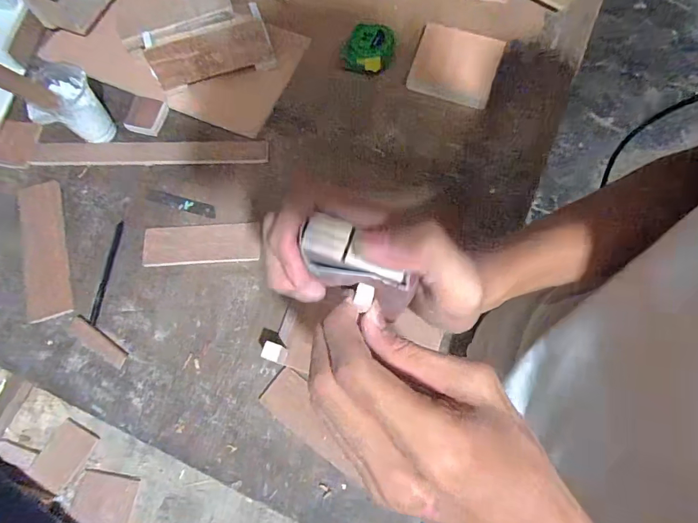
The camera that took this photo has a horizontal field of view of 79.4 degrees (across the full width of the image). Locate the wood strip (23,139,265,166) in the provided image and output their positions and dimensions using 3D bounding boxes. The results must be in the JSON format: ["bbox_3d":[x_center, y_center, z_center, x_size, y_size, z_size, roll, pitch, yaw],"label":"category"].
[{"bbox_3d":[-0.275,-0.151,0.577,0.325,0.004,0.034,0,72,1],"label":"wood strip"}]

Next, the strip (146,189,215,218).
[{"bbox_3d":[-0.224,-0.078,0.558,0.101,0.004,0.018,16,73,6],"label":"strip"}]

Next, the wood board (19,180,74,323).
[{"bbox_3d":[-0.387,-0.016,0.534,0.052,0.010,0.183,-17,73,-4],"label":"wood board"}]

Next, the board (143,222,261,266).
[{"bbox_3d":[-0.185,-0.024,0.534,0.141,0.012,0.053,-4,70,-2],"label":"board"}]

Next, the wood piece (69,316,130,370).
[{"bbox_3d":[-0.298,0.095,0.498,0.084,0.004,0.022,33,76,11],"label":"wood piece"}]

